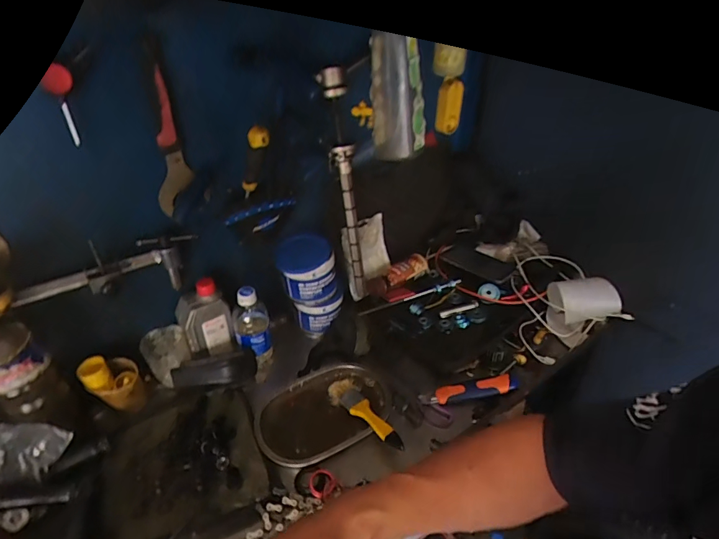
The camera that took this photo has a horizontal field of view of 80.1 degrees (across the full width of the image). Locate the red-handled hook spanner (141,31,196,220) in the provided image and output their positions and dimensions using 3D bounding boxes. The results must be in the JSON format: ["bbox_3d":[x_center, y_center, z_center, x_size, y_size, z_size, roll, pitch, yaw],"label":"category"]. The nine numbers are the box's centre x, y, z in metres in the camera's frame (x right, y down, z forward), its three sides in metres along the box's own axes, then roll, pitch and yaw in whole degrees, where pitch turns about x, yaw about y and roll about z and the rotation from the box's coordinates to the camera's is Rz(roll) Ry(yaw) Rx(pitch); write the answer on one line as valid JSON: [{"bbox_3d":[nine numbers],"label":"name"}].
[{"bbox_3d":[-0.271,-0.192,0.594,0.021,0.224,0.055,23,42,29],"label":"red-handled hook spanner"}]

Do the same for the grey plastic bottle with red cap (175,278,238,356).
[{"bbox_3d":[-0.267,0.096,0.744,0.089,0.153,0.056,-3,36,-3],"label":"grey plastic bottle with red cap"}]

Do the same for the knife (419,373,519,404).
[{"bbox_3d":[0.186,0.205,0.720,0.169,0.032,0.027,-6,36,-6],"label":"knife"}]

